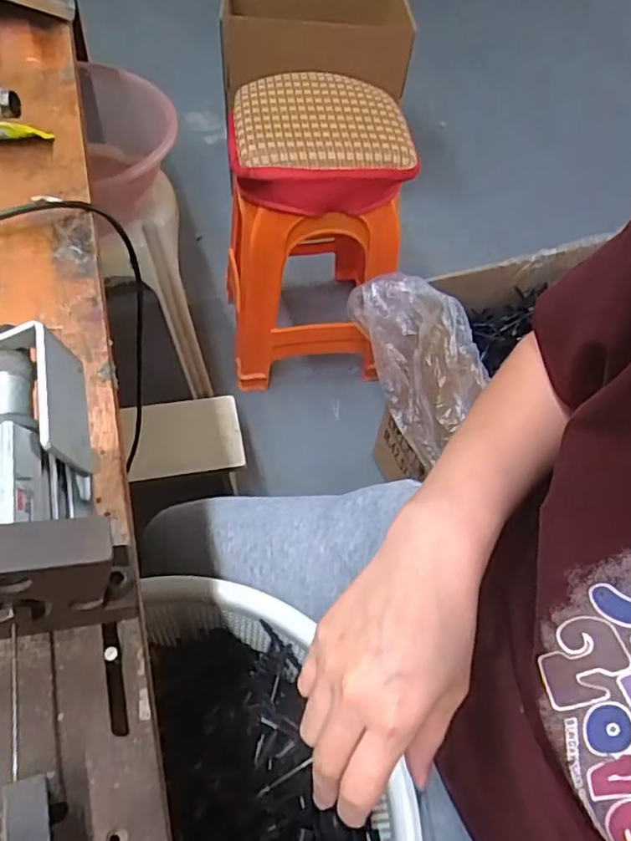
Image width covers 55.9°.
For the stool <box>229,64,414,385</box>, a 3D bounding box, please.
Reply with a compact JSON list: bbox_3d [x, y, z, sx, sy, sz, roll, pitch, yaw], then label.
[{"bbox_3d":[-0.001,-0.335,1.148,0.300,0.499,0.283,5,55,-2],"label":"stool"}]

